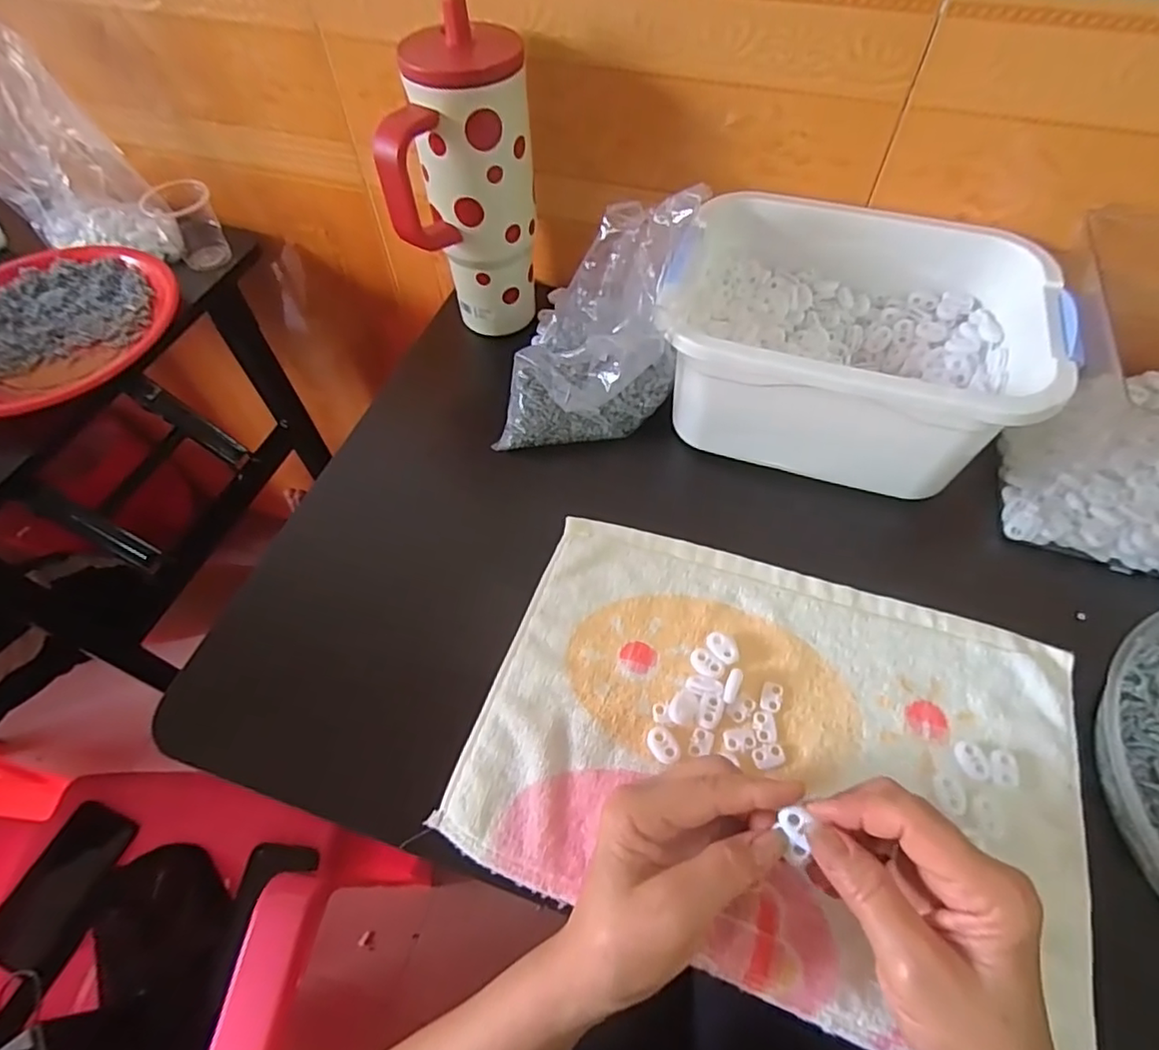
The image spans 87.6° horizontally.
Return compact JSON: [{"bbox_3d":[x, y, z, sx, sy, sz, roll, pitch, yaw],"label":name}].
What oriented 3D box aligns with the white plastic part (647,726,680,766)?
[{"bbox_3d":[0.049,0.130,0.355,0.014,0.004,0.022,-34,62,-19],"label":"white plastic part"}]

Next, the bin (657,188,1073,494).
[{"bbox_3d":[0.196,-0.134,0.450,0.246,0.109,0.189,16,59,12],"label":"bin"}]

